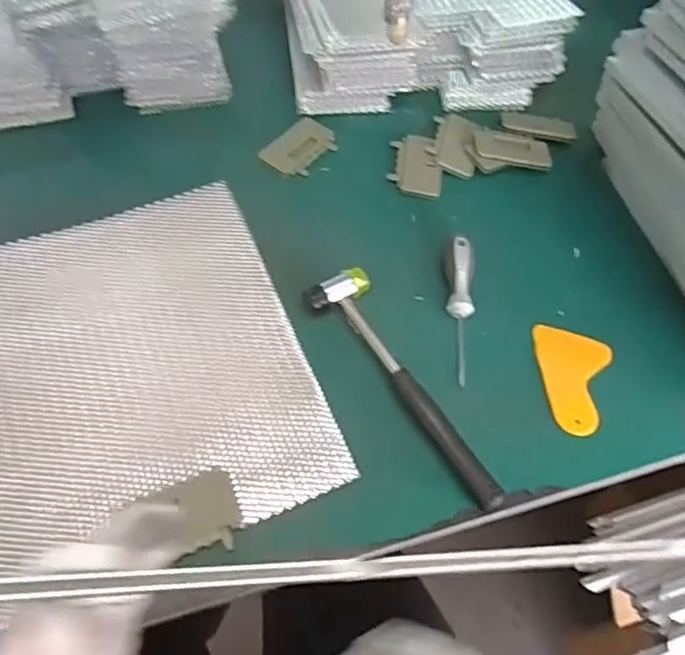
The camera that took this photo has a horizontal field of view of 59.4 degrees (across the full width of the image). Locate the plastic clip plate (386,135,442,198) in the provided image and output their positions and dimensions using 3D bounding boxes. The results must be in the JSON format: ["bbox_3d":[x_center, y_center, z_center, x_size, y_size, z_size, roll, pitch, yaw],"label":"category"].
[{"bbox_3d":[0.080,-0.180,0.657,0.056,0.010,0.084,5,58,-1],"label":"plastic clip plate"}]

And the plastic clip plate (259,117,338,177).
[{"bbox_3d":[-0.045,-0.200,0.665,0.054,0.009,0.081,34,63,16],"label":"plastic clip plate"}]

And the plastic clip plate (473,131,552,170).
[{"bbox_3d":[0.192,-0.202,0.675,0.086,0.006,0.038,9,74,0],"label":"plastic clip plate"}]

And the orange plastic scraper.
[{"bbox_3d":[0.206,0.047,0.541,0.067,0.006,0.100,13,59,4],"label":"orange plastic scraper"}]

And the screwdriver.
[{"bbox_3d":[0.108,-0.018,0.557,0.029,0.031,0.146,5,58,-1],"label":"screwdriver"}]

